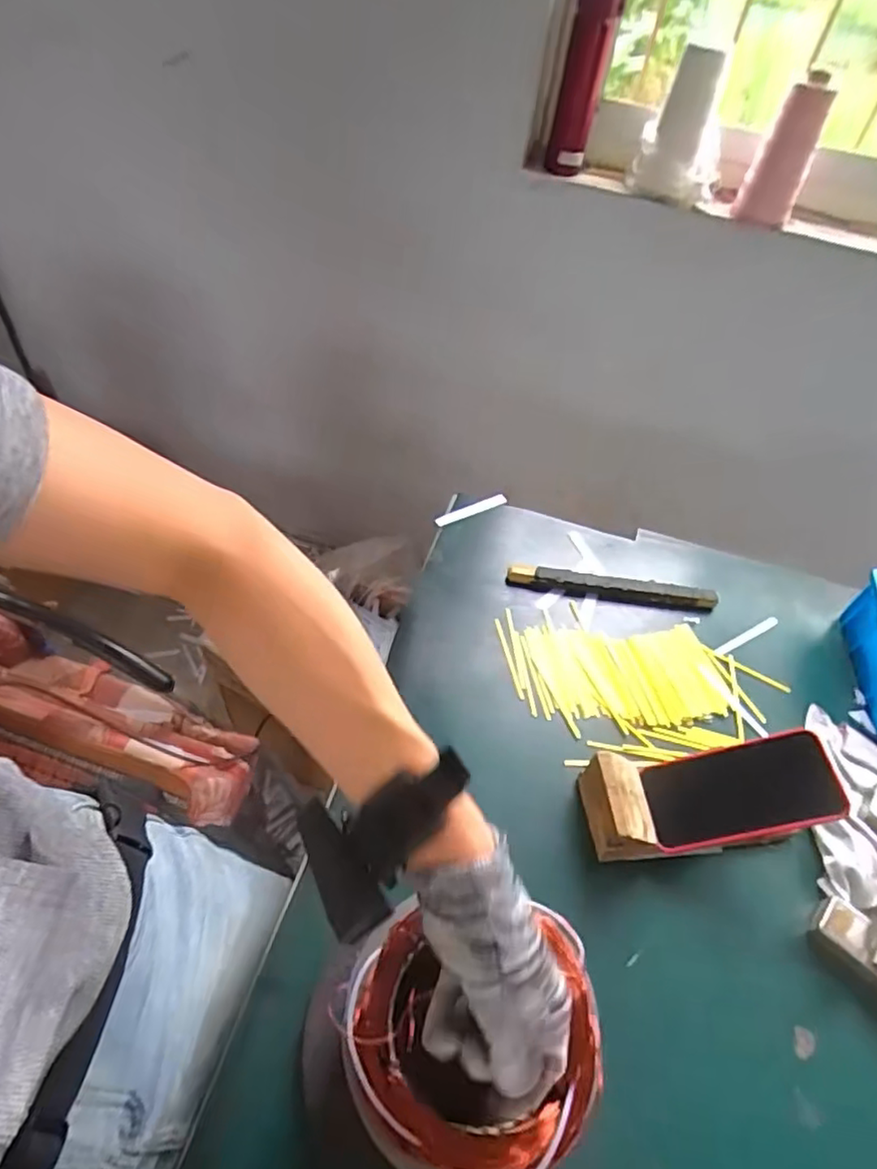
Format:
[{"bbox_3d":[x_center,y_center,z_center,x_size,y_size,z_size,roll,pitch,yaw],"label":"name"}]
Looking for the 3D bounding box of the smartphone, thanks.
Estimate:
[{"bbox_3d":[0.272,0.188,0.568,0.158,0.014,0.081,-20,51,23],"label":"smartphone"}]

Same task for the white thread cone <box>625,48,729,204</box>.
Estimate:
[{"bbox_3d":[0.378,-0.691,0.949,0.131,0.172,0.122,16,51,7],"label":"white thread cone"}]

